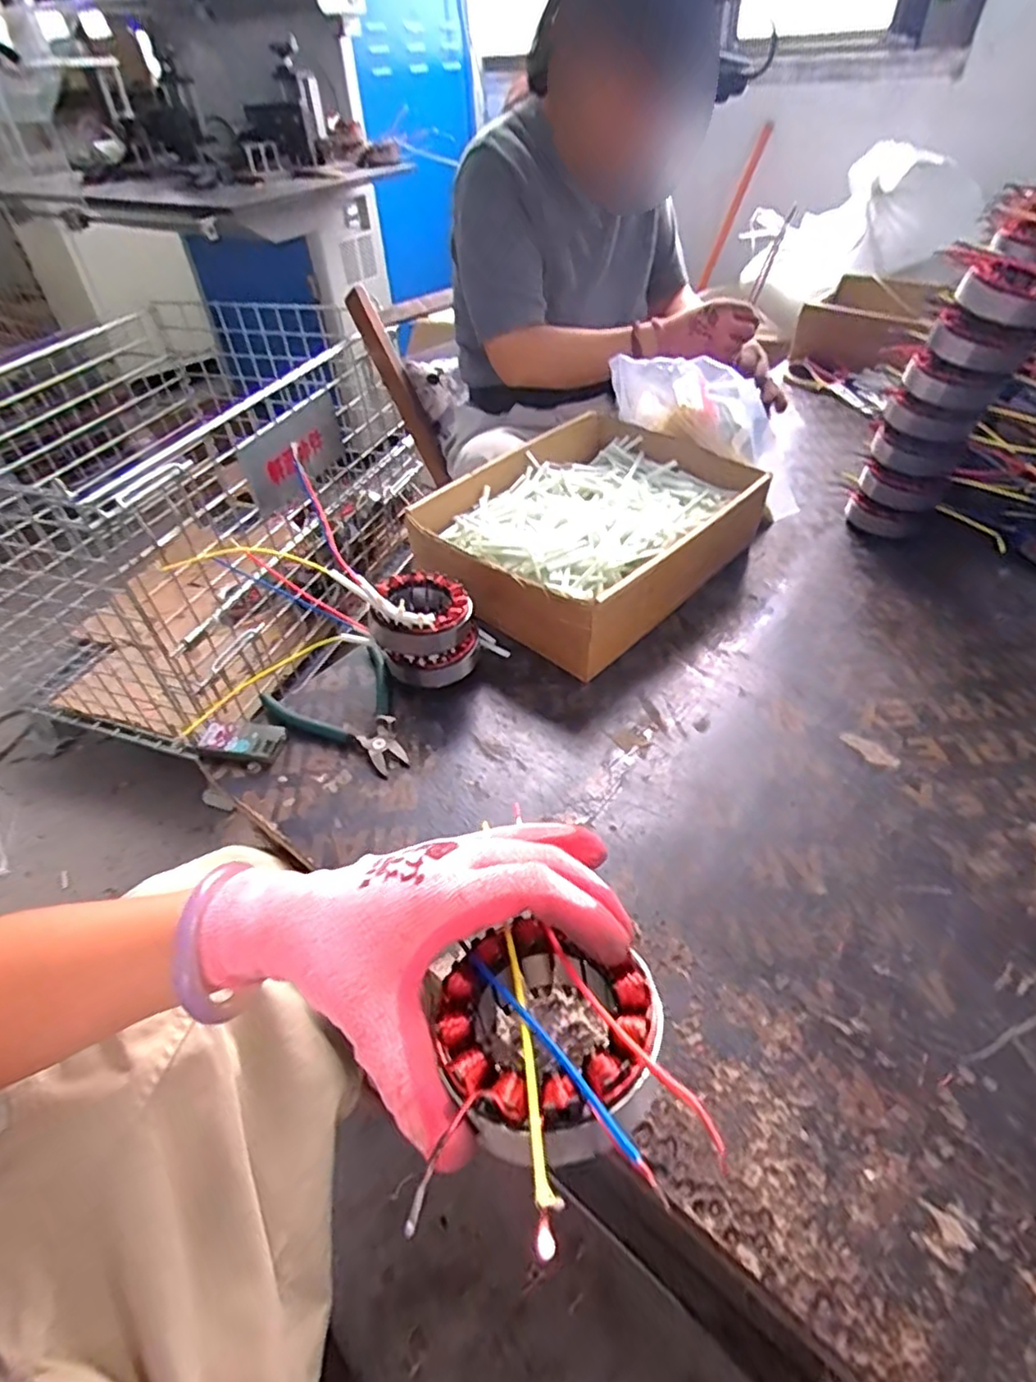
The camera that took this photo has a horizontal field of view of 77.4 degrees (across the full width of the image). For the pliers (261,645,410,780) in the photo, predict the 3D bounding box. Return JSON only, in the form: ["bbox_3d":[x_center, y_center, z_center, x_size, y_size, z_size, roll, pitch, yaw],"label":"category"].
[{"bbox_3d":[-0.144,0.025,0.554,0.108,0.020,0.129,-27,49,-23],"label":"pliers"}]

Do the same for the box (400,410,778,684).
[{"bbox_3d":[0.081,-0.174,0.688,0.242,0.087,0.335,31,54,30],"label":"box"}]

